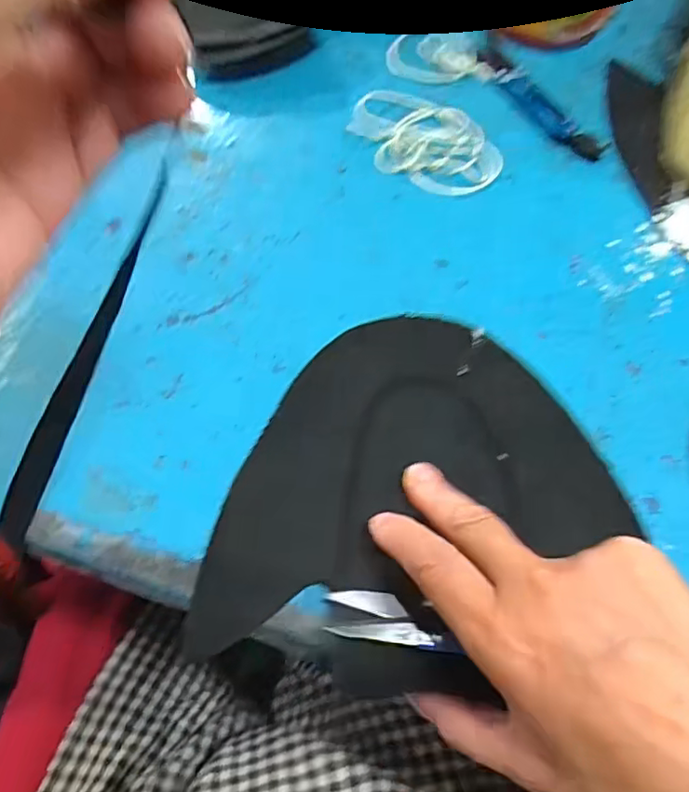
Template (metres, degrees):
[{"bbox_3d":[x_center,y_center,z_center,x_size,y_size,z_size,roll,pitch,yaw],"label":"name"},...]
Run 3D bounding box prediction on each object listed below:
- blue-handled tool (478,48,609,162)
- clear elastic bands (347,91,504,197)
[{"bbox_3d":[0.121,-0.187,0.384,0.023,0.008,0.107,-34,73,-17],"label":"blue-handled tool"},{"bbox_3d":[0.049,-0.155,0.371,0.095,0.005,0.062,27,67,8],"label":"clear elastic bands"}]

